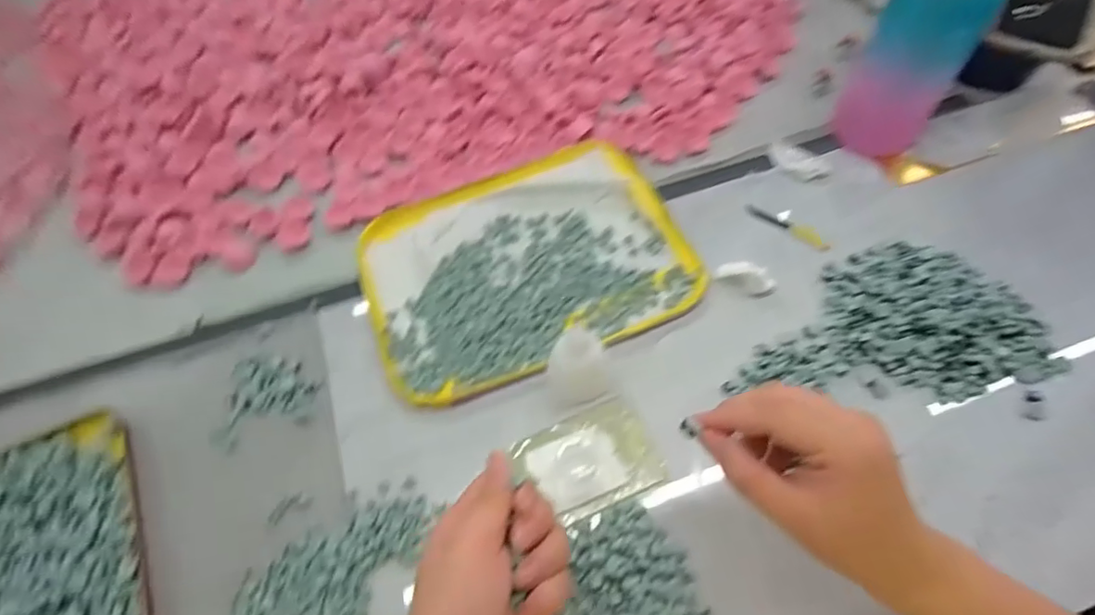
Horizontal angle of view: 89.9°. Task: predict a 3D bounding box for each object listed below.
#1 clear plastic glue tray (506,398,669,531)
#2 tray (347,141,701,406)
[{"bbox_3d":[0.031,0.109,0.394,0.102,0.017,0.069,-19,60,-8],"label":"clear plastic glue tray"},{"bbox_3d":[-0.022,-0.042,0.484,0.272,0.014,0.201,-23,61,-10],"label":"tray"}]

